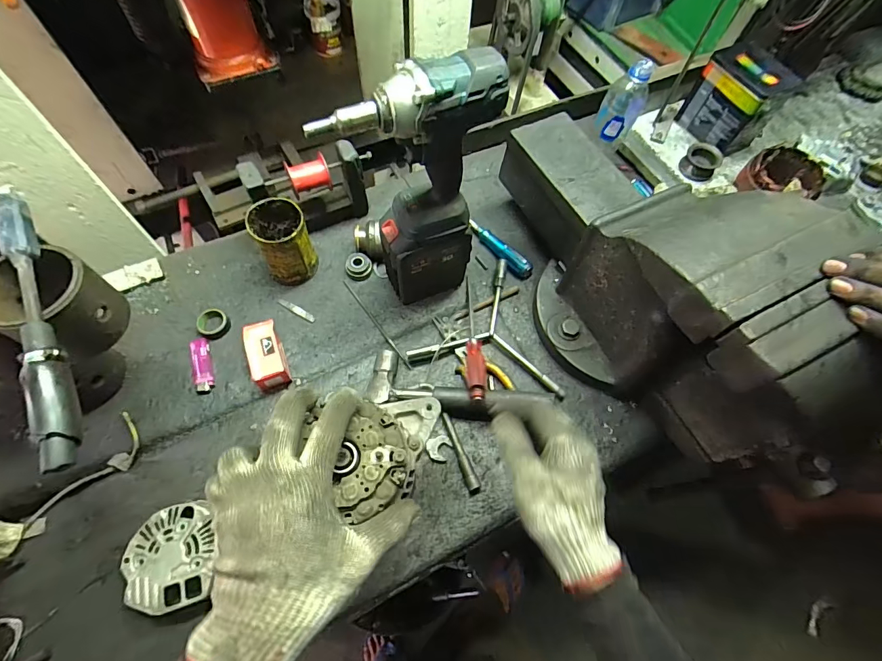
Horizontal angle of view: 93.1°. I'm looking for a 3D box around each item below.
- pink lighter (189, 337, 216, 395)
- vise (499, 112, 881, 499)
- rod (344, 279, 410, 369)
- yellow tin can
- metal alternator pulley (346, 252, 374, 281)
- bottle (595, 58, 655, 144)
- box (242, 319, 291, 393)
[{"bbox_3d":[-0.331,0.049,0.579,0.024,0.013,0.081,-18,66,-11],"label":"pink lighter"},{"bbox_3d":[0.257,-0.088,0.520,0.206,0.256,0.524,-14,66,-10],"label":"vise"},{"bbox_3d":[-0.097,-0.011,0.627,0.007,0.010,0.174,-33,70,-18],"label":"rod"},{"bbox_3d":[-0.229,-0.130,0.612,0.069,0.110,0.080,-18,66,-12],"label":"yellow tin can"},{"bbox_3d":[-0.128,-0.099,0.655,0.040,0.023,0.037,1,64,-3],"label":"metal alternator pulley"},{"bbox_3d":[0.280,-0.346,0.650,0.062,0.123,0.048,26,65,9],"label":"bottle"},{"bbox_3d":[-0.240,0.031,0.573,0.045,0.039,0.101,-18,66,-12],"label":"box"}]

